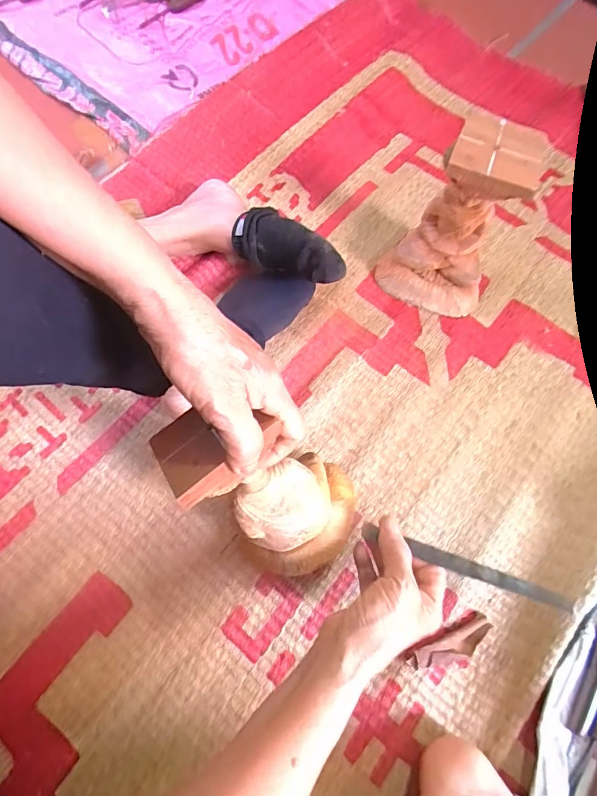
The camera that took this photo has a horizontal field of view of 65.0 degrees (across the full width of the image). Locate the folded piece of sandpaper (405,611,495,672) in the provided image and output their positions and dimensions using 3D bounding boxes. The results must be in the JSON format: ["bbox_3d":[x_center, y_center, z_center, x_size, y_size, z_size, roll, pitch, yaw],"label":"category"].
[{"bbox_3d":[0.139,0.226,0.424,0.081,0.016,0.026,-23,71,-9],"label":"folded piece of sandpaper"}]

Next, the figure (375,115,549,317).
[{"bbox_3d":[0.161,-0.184,0.494,0.117,0.173,0.101,21,71,7],"label":"figure"}]

